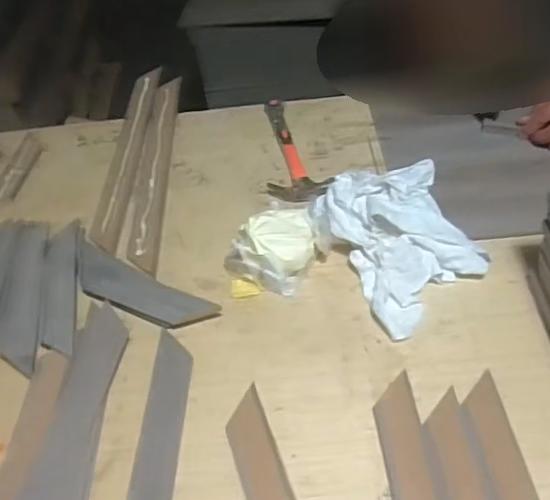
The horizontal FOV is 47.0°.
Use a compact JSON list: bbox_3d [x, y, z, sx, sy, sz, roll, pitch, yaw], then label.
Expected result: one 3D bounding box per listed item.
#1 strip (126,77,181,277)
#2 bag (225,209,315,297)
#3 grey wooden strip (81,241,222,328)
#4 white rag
[{"bbox_3d":[-0.195,-0.154,1.043,0.048,0.008,0.520,-5,45,1],"label":"strip"},{"bbox_3d":[-0.005,-0.005,0.833,0.127,0.071,0.113,-4,45,2],"label":"bag"},{"bbox_3d":[-0.181,0.053,0.816,0.222,0.014,0.067,21,51,25],"label":"grey wooden strip"},{"bbox_3d":[0.170,-0.023,0.828,0.188,0.076,0.245,-21,47,-15],"label":"white rag"}]

